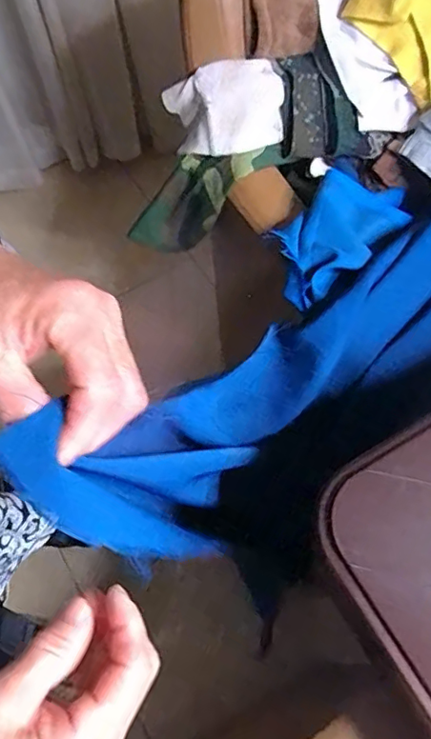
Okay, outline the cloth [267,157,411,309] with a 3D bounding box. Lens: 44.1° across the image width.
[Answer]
[{"bbox_3d":[0.131,-0.151,0.590,0.097,0.049,0.179,38,64,17],"label":"cloth"}]

